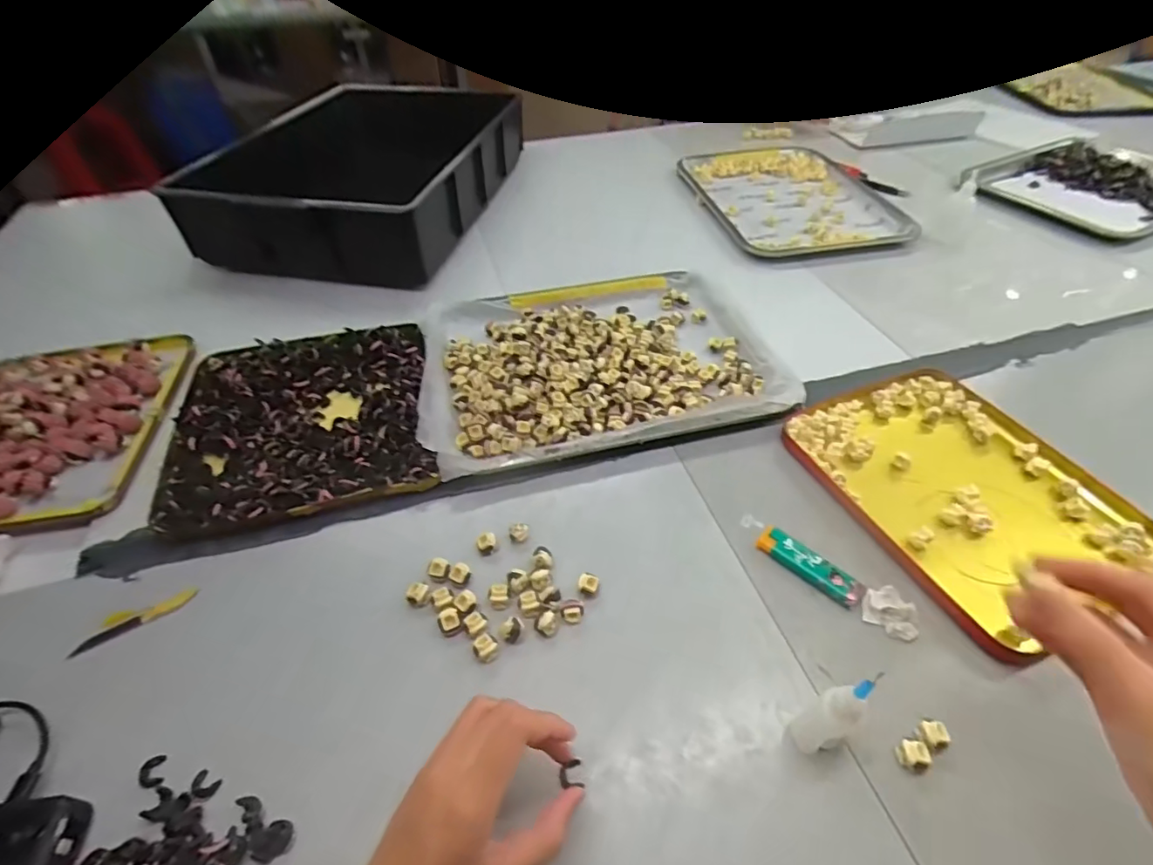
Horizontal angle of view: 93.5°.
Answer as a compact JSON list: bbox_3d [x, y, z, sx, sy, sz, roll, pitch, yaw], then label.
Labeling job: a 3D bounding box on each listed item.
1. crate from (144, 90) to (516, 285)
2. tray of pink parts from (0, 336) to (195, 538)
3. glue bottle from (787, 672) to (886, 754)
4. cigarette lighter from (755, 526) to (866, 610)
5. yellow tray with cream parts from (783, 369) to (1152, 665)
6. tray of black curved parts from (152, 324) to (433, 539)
[{"bbox_3d":[-0.280,-0.360,0.771,0.285,0.133,0.446,9,47,10],"label":"crate"},{"bbox_3d":[-0.521,-0.011,0.520,0.231,0.032,0.240,-5,47,-3],"label":"tray of pink parts"},{"bbox_3d":[0.146,0.163,0.310,0.027,0.081,0.022,-25,51,-20],"label":"glue bottle"},{"bbox_3d":[0.178,0.102,0.417,0.026,0.010,0.081,-36,56,-27],"label":"cigarette lighter"},{"bbox_3d":[0.326,0.042,0.465,0.204,0.016,0.245,-19,50,-15],"label":"yellow tray with cream parts"},{"bbox_3d":[-0.260,-0.024,0.515,0.226,0.027,0.230,-12,48,-9],"label":"tray of black curved parts"}]

